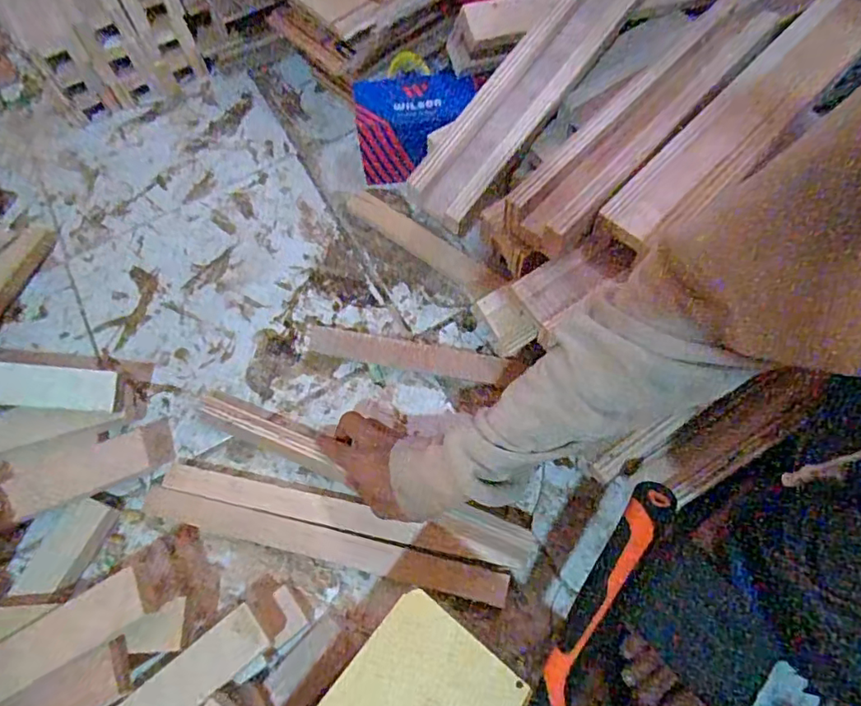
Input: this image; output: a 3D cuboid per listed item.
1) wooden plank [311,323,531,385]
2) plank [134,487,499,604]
[{"bbox_3d":[-0.022,0.001,0.574,0.225,0.028,0.032,10,69,5],"label":"wooden plank"},{"bbox_3d":[-0.098,0.175,0.510,0.335,0.018,0.028,12,69,6],"label":"plank"}]

